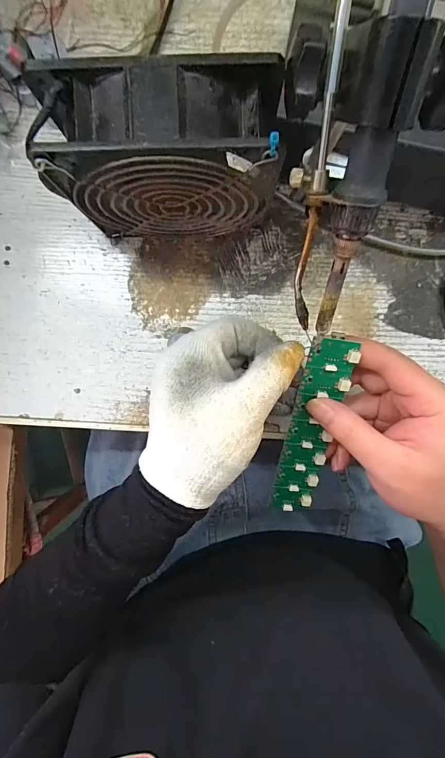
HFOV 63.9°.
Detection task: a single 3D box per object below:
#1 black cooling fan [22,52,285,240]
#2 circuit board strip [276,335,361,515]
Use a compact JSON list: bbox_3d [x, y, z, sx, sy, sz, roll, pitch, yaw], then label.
[{"bbox_3d":[-0.031,-0.125,0.220,0.122,0.120,0.050,-1,95,0],"label":"black cooling fan"},{"bbox_3d":[0.060,0.038,0.246,0.030,0.006,0.136,7,114,-2],"label":"circuit board strip"}]

